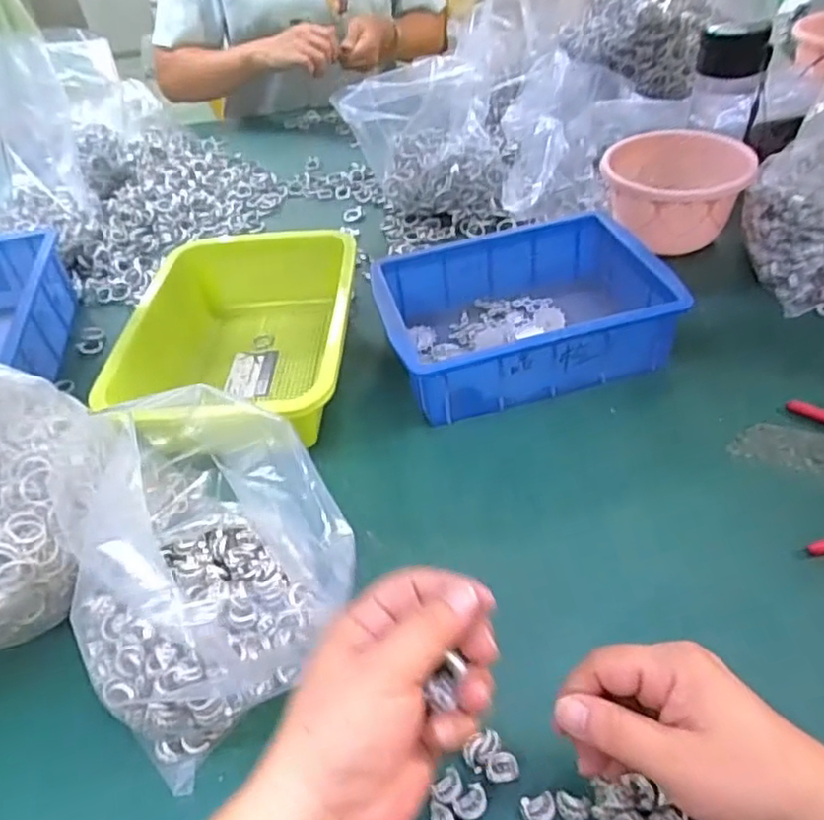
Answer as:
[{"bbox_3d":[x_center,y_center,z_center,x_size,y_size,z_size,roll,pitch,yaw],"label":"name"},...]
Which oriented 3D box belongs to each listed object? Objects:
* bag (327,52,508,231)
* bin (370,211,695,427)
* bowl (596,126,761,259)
[{"bbox_3d":[0.010,-0.312,0.778,0.168,0.144,0.096,5,45,12],"label":"bag"},{"bbox_3d":[0.093,-0.091,0.605,0.233,0.083,0.173,-12,44,-6],"label":"bin"},{"bbox_3d":[0.272,-0.232,0.694,0.137,0.075,0.134,7,45,14],"label":"bowl"}]

